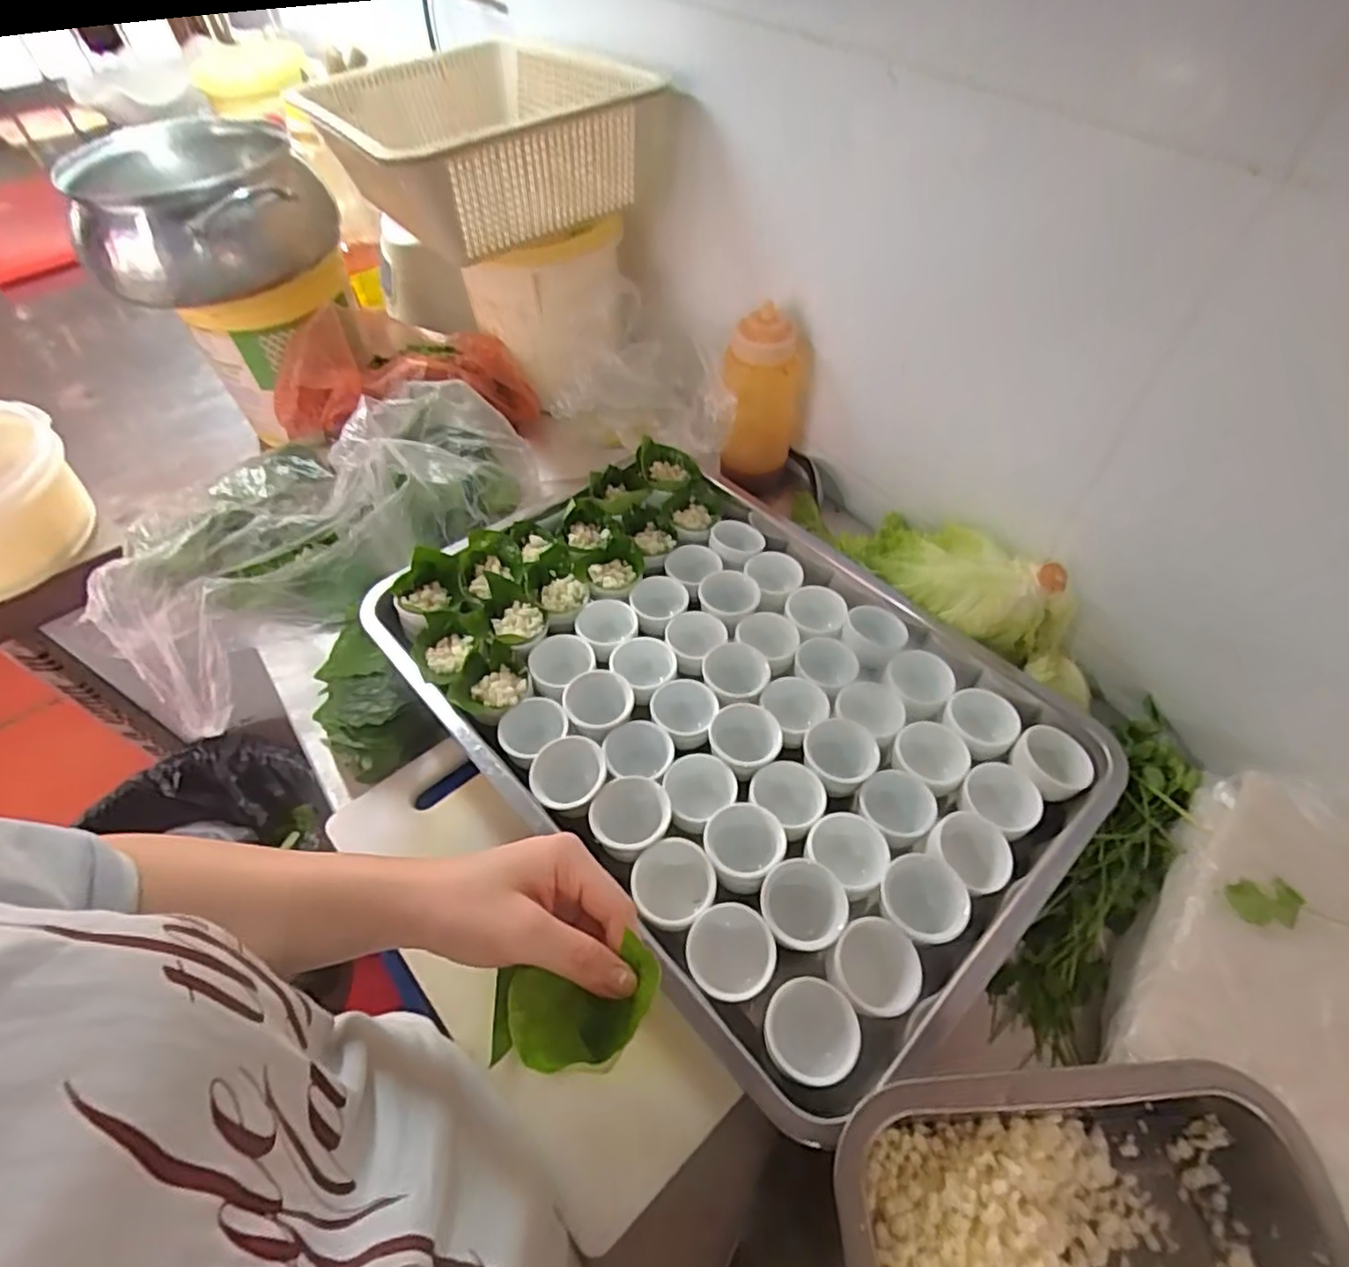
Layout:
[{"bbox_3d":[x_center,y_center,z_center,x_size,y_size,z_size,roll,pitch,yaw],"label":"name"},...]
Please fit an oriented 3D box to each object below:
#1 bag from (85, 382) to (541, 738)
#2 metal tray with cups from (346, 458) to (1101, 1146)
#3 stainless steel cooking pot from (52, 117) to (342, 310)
[{"bbox_3d":[-0.314,-0.115,0.592,0.349,0.111,0.234,-36,60,-23],"label":"bag"},{"bbox_3d":[0.036,0.034,0.513,0.348,0.060,0.481,-37,61,-23],"label":"metal tray with cups"},{"bbox_3d":[-0.449,-0.399,0.648,0.206,0.100,0.183,-31,58,-20],"label":"stainless steel cooking pot"}]

